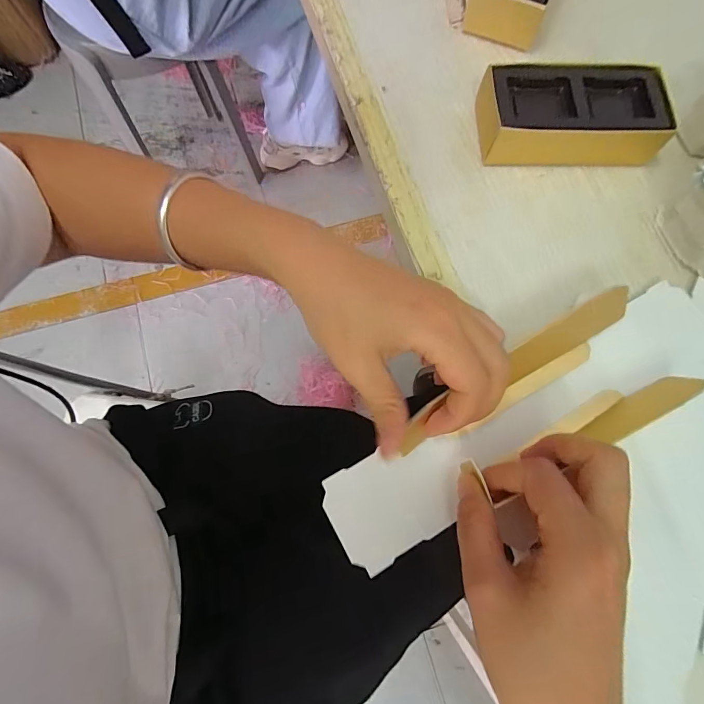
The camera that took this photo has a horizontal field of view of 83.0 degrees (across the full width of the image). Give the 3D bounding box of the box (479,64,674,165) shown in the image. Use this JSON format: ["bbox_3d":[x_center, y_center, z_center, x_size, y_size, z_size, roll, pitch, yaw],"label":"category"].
[{"bbox_3d":[0.146,-0.156,0.268,0.115,0.033,0.058,-1,73,-2],"label":"box"}]

